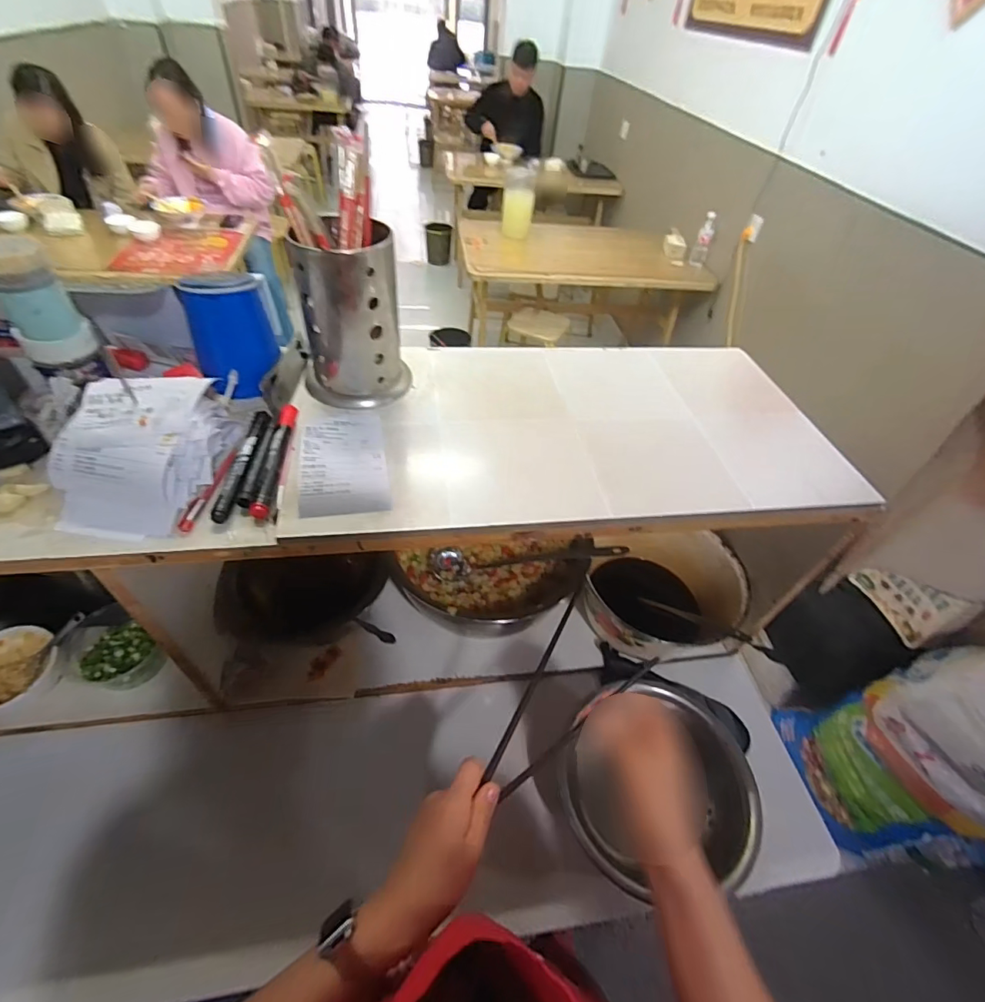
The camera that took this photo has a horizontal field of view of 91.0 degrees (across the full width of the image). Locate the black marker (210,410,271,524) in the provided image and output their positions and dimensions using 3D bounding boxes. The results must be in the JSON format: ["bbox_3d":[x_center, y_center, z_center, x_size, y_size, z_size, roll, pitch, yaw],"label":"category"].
[{"bbox_3d":[-0.238,-0.037,0.468,0.017,0.017,0.146,1,47,-6],"label":"black marker"}]

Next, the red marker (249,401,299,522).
[{"bbox_3d":[-0.210,-0.043,0.470,0.017,0.014,0.145,0,47,-7],"label":"red marker"}]

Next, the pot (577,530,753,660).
[{"bbox_3d":[0.246,0.139,0.733,0.217,0.130,0.193,2,47,-5],"label":"pot"}]

